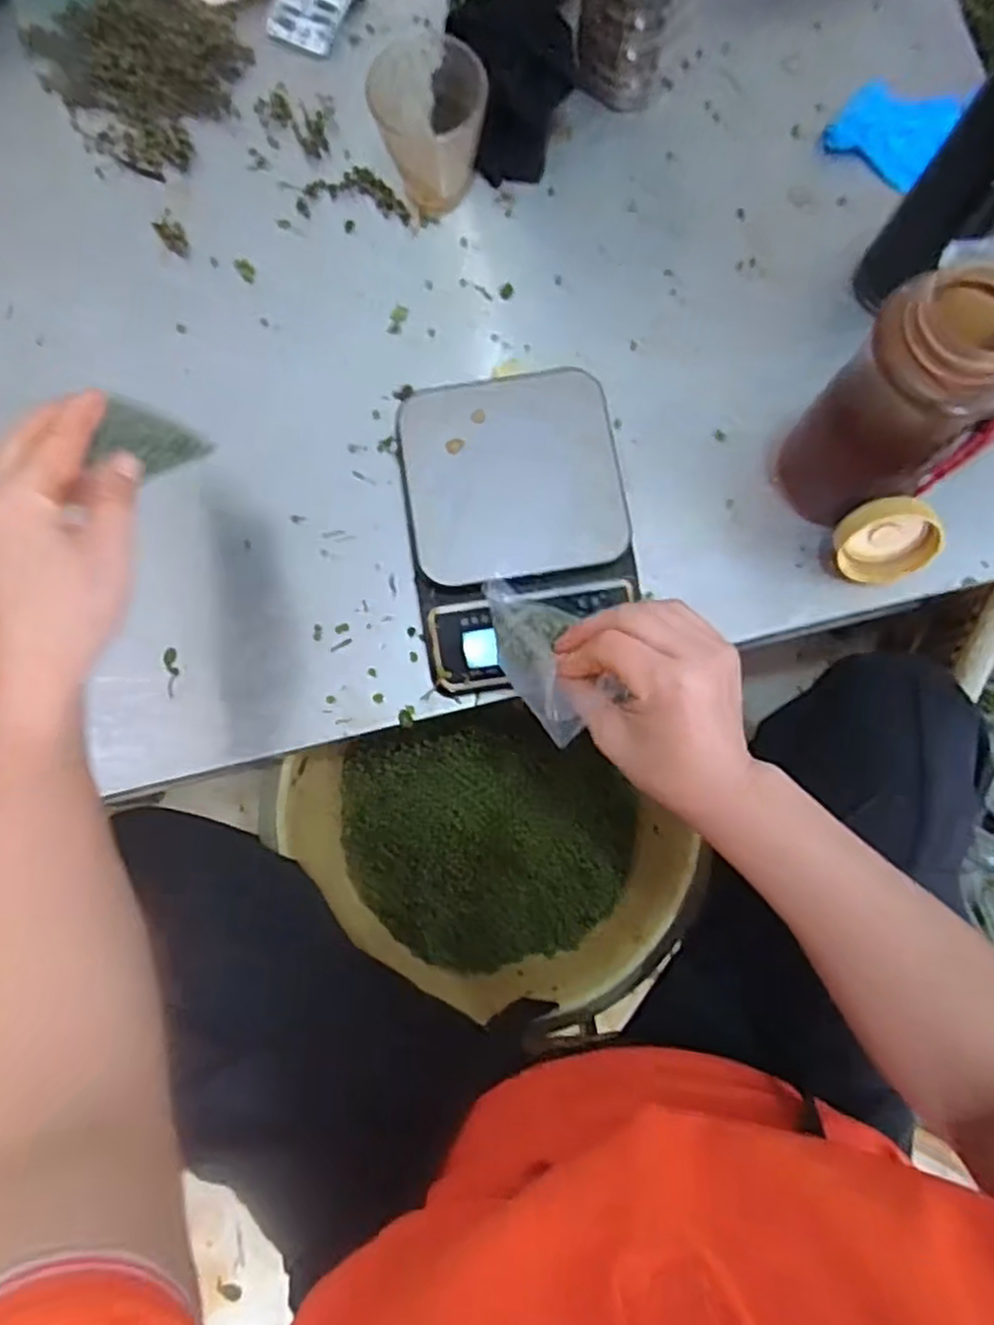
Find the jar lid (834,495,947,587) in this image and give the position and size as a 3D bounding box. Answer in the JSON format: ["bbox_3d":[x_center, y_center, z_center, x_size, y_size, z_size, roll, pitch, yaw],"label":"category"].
[{"bbox_3d":[0.273,-0.085,0.526,0.062,0.068,0.018,29,45,-9],"label":"jar lid"}]

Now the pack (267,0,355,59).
[{"bbox_3d":[-0.155,-0.552,0.634,0.057,0.010,0.079,24,82,4],"label":"pack"}]

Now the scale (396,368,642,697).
[{"bbox_3d":[0.015,-0.094,0.544,0.149,0.060,0.208,-9,81,-1],"label":"scale"}]

